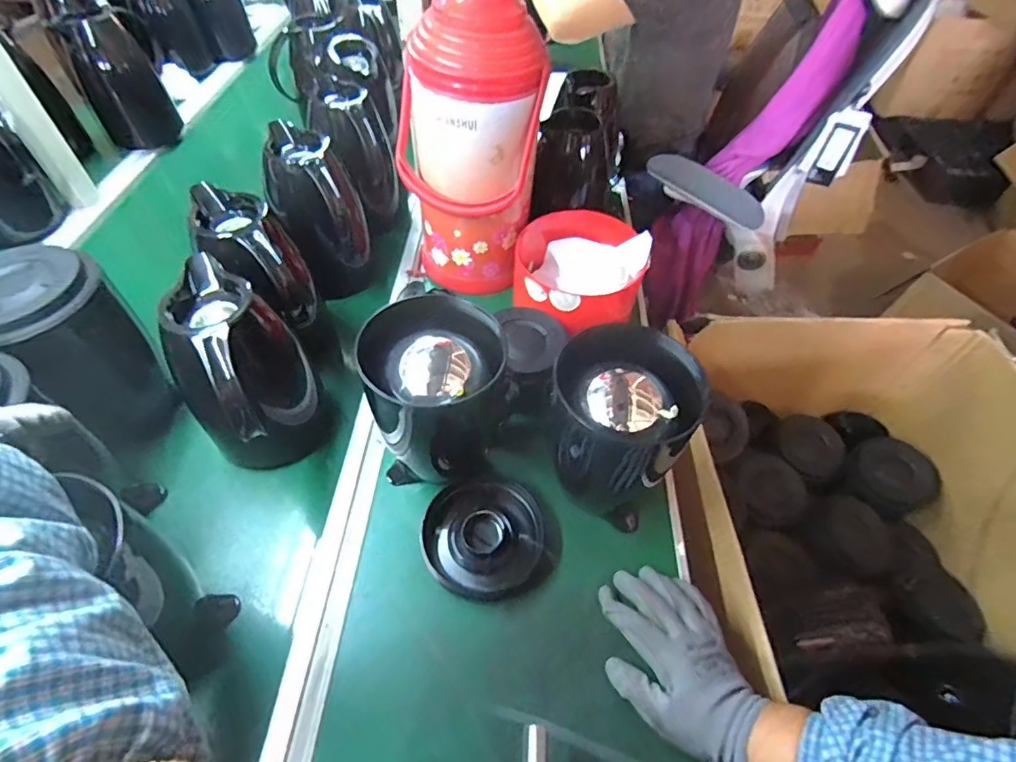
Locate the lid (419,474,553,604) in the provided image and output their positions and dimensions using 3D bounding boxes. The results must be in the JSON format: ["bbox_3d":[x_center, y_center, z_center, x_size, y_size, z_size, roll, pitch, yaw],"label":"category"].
[{"bbox_3d":[-0.019,0.159,0.509,0.124,0.036,0.120,1,51,-1],"label":"lid"}]

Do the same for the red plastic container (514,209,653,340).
[{"bbox_3d":[0.094,-0.147,0.685,0.173,0.096,0.169,8,51,4],"label":"red plastic container"}]

